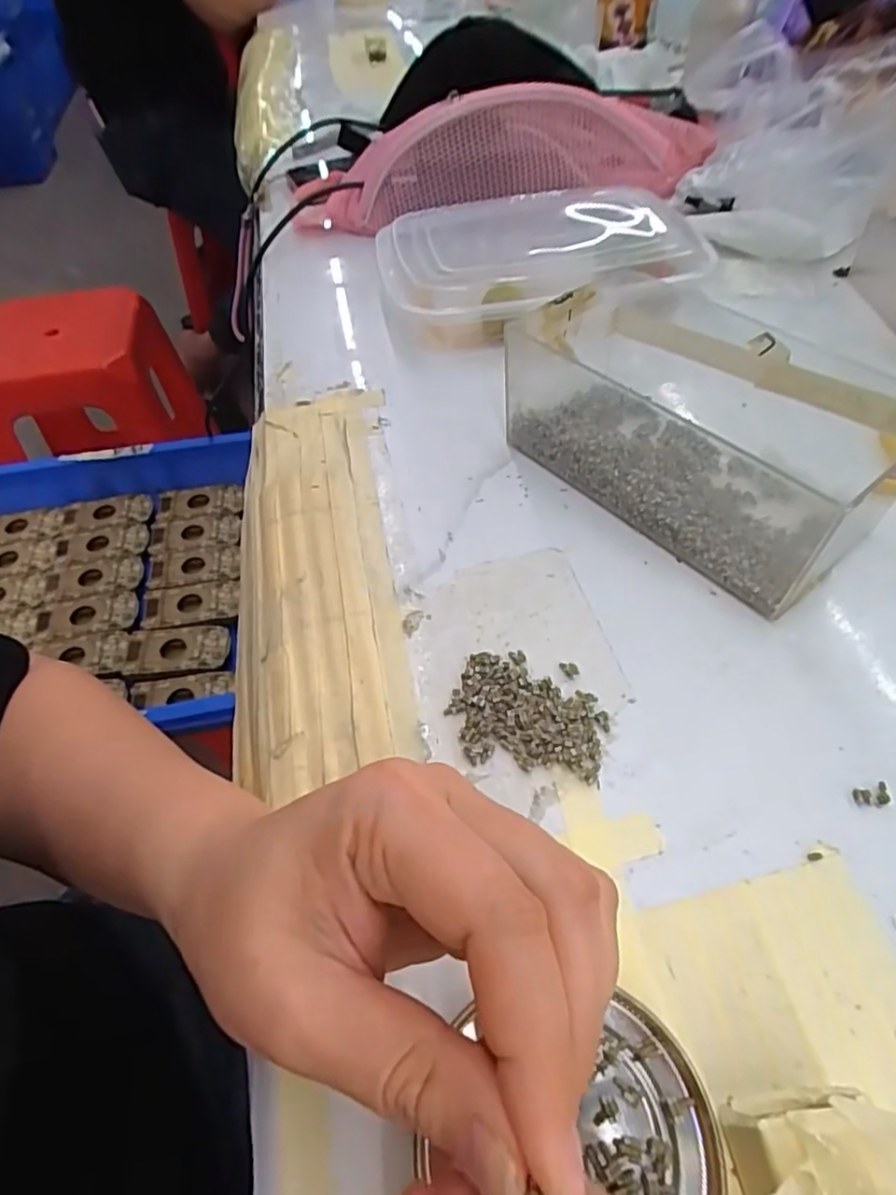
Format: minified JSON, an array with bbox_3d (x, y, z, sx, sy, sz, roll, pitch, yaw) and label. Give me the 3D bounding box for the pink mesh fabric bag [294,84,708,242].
[{"bbox_3d":[0.039,-0.362,0.518,0.336,0.087,0.059,-1,52,3],"label":"pink mesh fabric bag"}]

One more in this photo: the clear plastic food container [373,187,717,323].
[{"bbox_3d":[0.067,-0.237,0.445,0.225,0.048,0.152,-9,52,-5],"label":"clear plastic food container"}]

